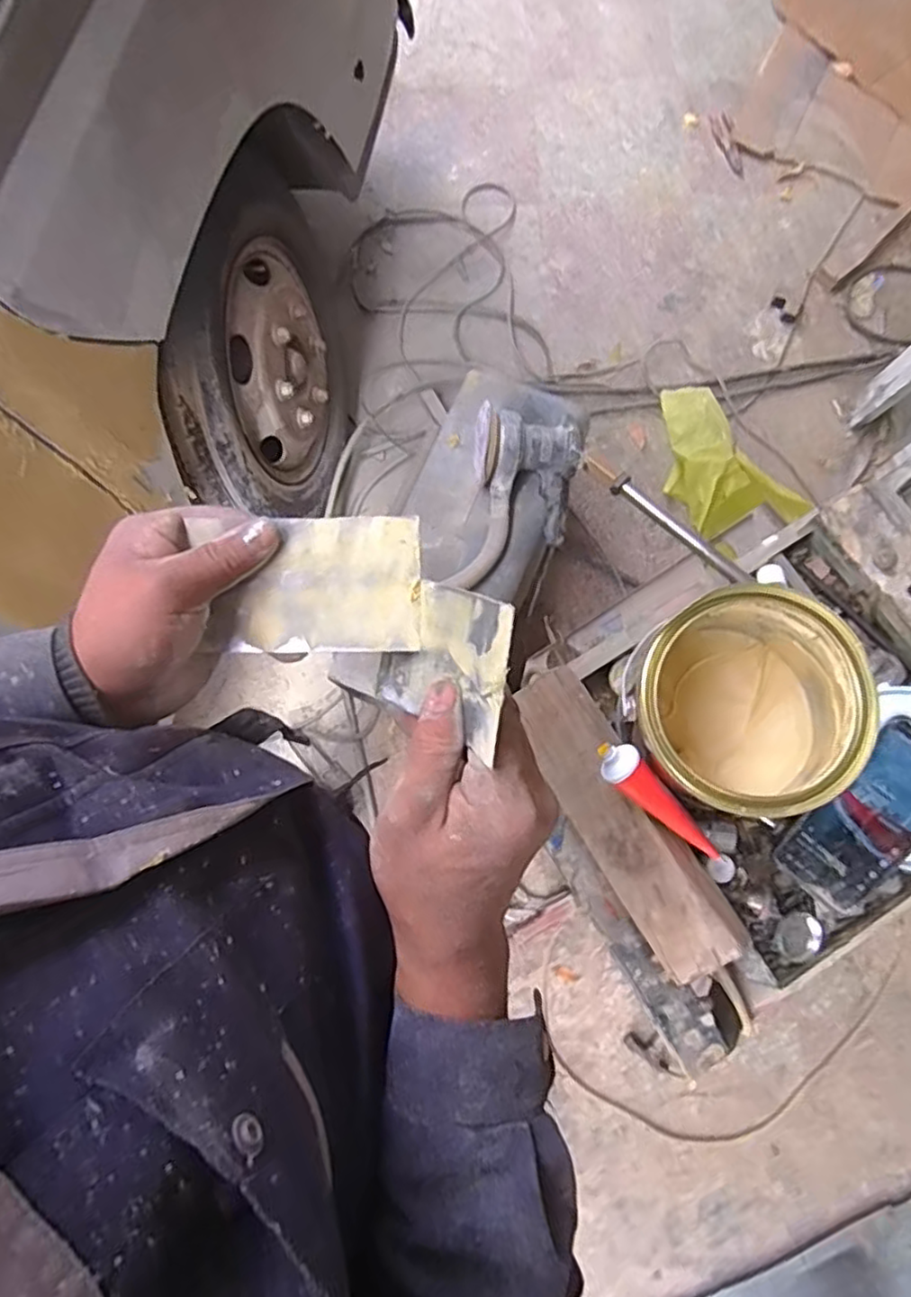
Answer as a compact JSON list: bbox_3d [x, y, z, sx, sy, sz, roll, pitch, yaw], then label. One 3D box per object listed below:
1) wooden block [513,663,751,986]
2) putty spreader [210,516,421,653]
[{"bbox_3d":[0.136,0.143,0.566,0.071,0.033,0.262,-38,76,28],"label":"wooden block"},{"bbox_3d":[-0.077,-0.035,0.376,0.113,0.004,0.074,-1,90,4],"label":"putty spreader"}]

